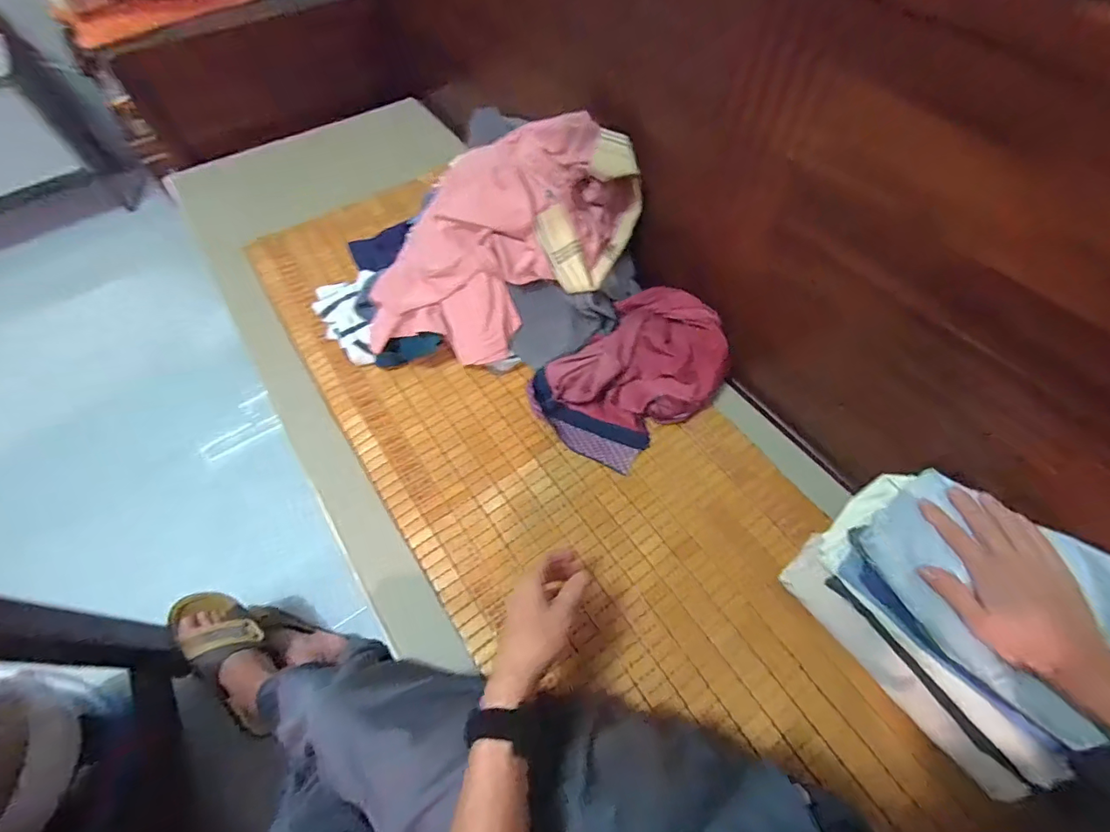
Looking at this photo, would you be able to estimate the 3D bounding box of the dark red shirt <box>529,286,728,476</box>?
[{"bbox_3d":[0.112,-0.062,0.711,0.267,0.102,0.191,-36,65,-21],"label":"dark red shirt"}]

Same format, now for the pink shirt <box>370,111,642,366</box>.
[{"bbox_3d":[-0.083,-0.245,0.709,0.416,0.225,0.198,-25,62,-13],"label":"pink shirt"}]

